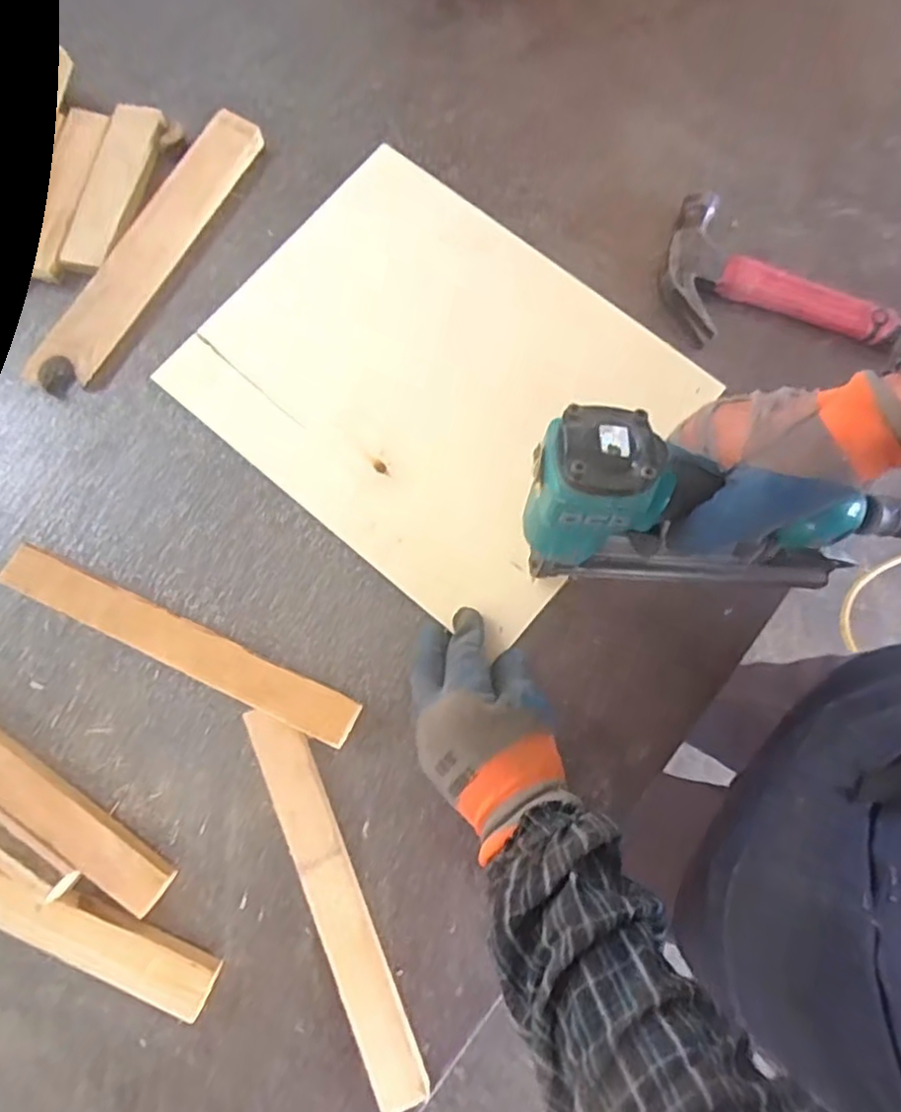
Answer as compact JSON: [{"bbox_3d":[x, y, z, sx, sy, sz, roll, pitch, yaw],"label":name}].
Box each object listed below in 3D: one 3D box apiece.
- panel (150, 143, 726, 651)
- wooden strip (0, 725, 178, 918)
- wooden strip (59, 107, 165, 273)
[{"bbox_3d":[-0.015,-0.140,0.526,0.347,0.011,0.279,39,85,7],"label":"panel"},{"bbox_3d":[-0.318,0.153,0.466,0.283,0.011,0.038,35,58,5],"label":"wooden strip"},{"bbox_3d":[-0.293,-0.317,0.565,0.045,0.012,0.160,17,80,2],"label":"wooden strip"}]

